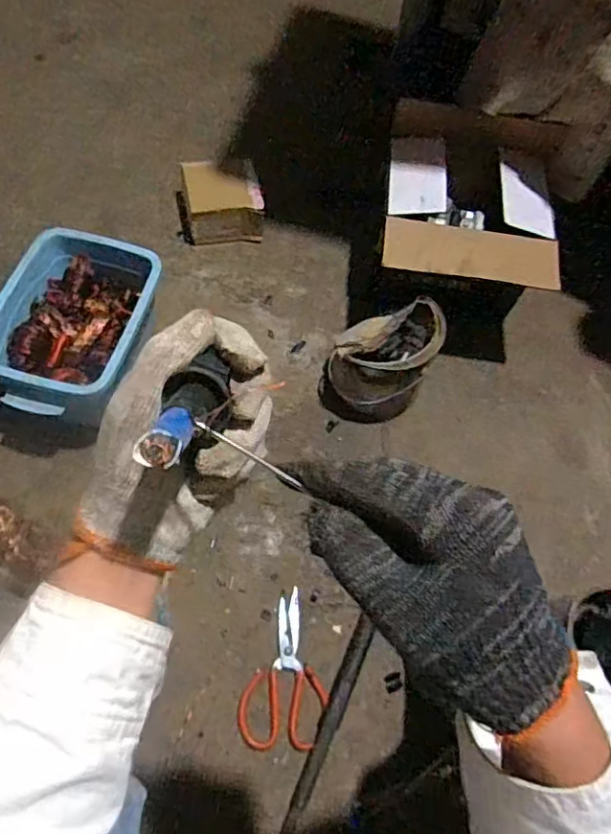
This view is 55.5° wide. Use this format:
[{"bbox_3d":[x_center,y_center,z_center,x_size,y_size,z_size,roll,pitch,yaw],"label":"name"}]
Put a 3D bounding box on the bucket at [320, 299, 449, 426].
[{"bbox_3d":[0.115,-0.089,0.913,0.153,0.163,0.168,2,62,-3],"label":"bucket"}]

